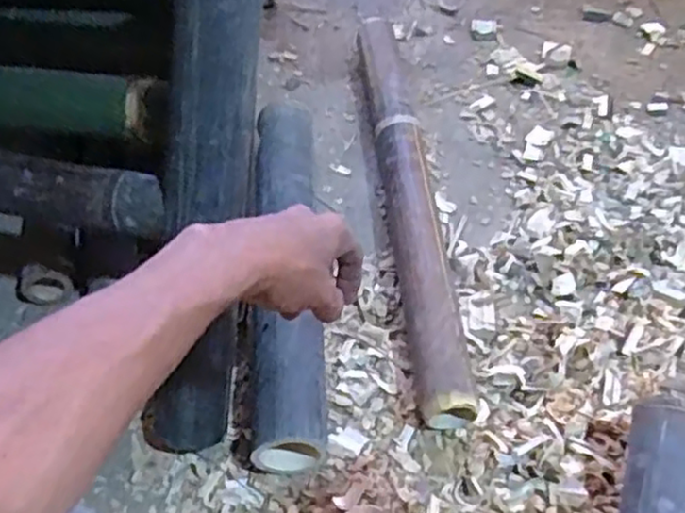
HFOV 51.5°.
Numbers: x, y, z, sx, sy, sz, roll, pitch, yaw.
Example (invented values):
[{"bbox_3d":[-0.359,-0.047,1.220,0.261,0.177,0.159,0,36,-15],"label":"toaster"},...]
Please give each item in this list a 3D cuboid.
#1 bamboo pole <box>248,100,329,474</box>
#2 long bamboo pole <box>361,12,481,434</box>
[{"bbox_3d":[-0.065,0.007,0.826,0.077,0.078,0.495,-4,53,0],"label":"bamboo pole"},{"bbox_3d":[0.081,-0.087,0.892,0.065,0.061,0.622,-5,53,-1],"label":"long bamboo pole"}]

